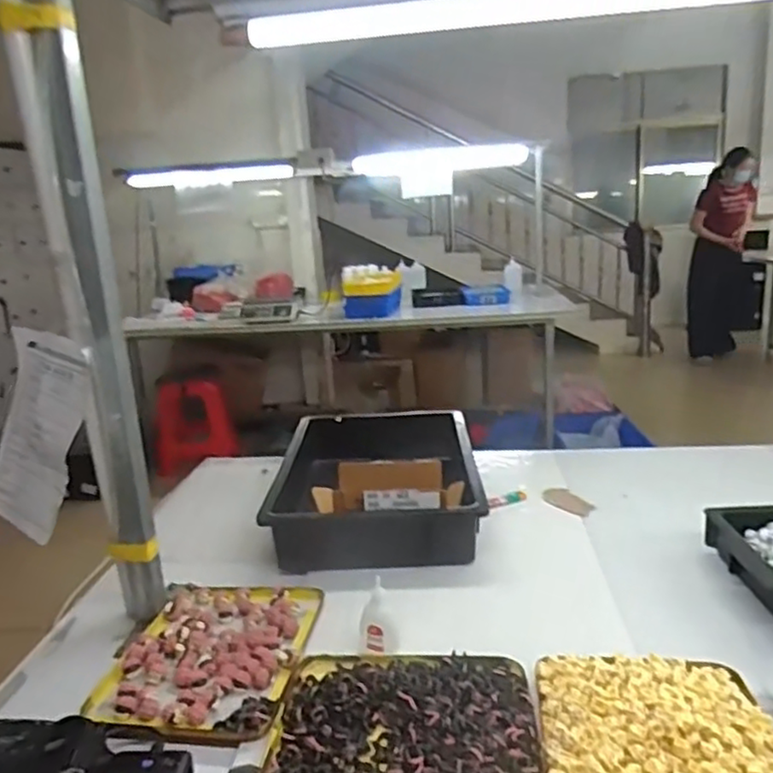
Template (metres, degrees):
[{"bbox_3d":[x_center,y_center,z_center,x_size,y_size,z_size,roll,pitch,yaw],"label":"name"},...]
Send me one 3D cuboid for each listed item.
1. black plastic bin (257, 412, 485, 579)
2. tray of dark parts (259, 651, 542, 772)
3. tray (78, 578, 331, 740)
[{"bbox_3d":[-0.025,0.145,1.100,0.326,0.099,0.430,-3,14,2],"label":"black plastic bin"},{"bbox_3d":[0.013,0.319,0.594,0.238,0.019,0.243,-2,14,5],"label":"tray of dark parts"},{"bbox_3d":[-0.201,0.299,0.751,0.212,0.017,0.259,-1,14,8],"label":"tray"}]

